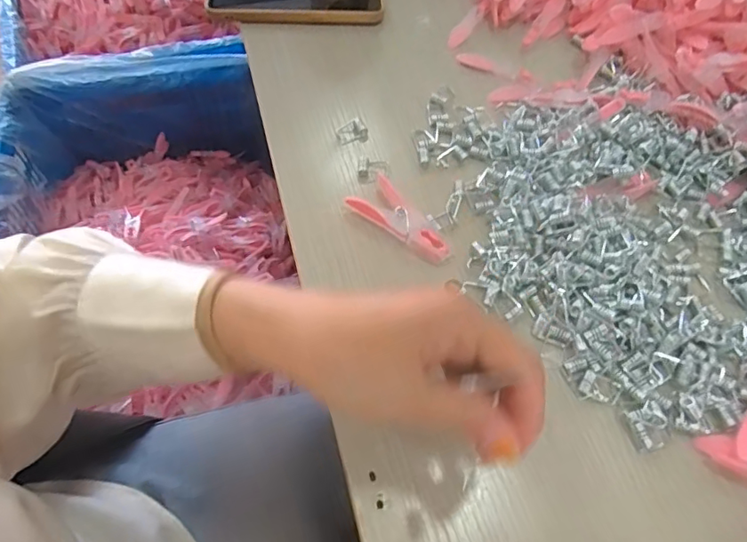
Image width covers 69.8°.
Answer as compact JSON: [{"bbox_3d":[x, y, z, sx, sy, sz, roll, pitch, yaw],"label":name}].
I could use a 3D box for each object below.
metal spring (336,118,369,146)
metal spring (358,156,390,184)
[{"bbox_3d":[-0.016,-0.107,0.411,0.022,0.010,0.016,-14,61,-11],"label":"metal spring"},{"bbox_3d":[0.001,-0.074,0.392,0.024,0.012,0.020,0,59,-3],"label":"metal spring"}]

